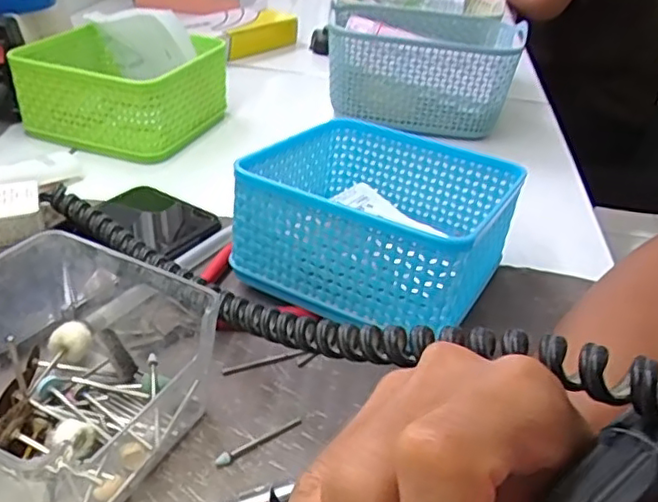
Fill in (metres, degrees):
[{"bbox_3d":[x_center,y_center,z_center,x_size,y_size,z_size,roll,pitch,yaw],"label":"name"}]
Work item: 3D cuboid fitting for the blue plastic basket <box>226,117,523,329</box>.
[{"bbox_3d":[0.029,-0.019,0.355,0.128,0.074,0.131,20,37,21],"label":"blue plastic basket"}]

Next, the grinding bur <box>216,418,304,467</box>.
[{"bbox_3d":[-0.030,0.080,0.265,0.042,0.004,0.006,-21,44,-35],"label":"grinding bur"}]

